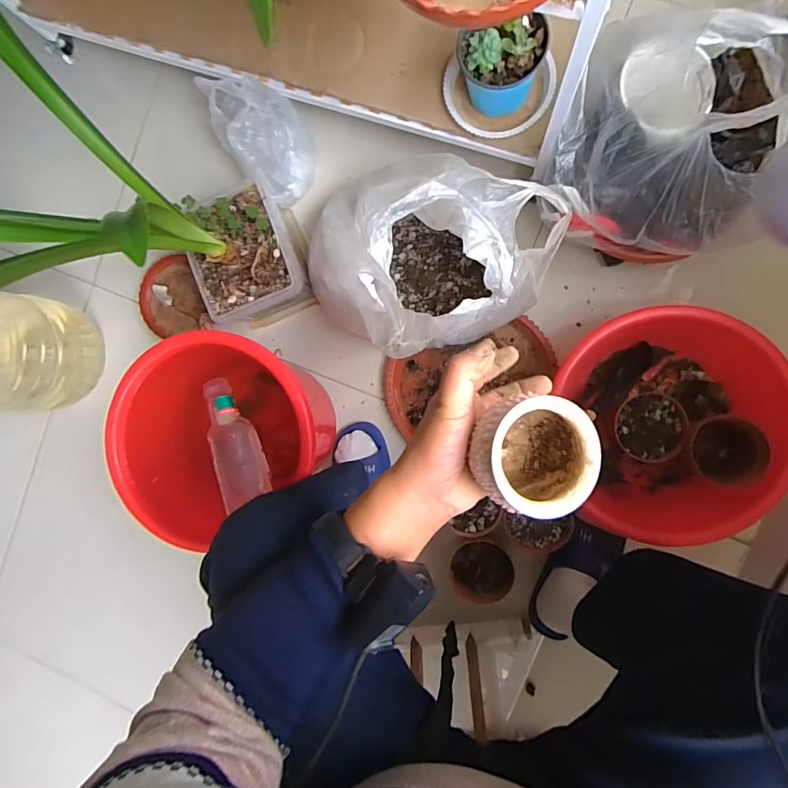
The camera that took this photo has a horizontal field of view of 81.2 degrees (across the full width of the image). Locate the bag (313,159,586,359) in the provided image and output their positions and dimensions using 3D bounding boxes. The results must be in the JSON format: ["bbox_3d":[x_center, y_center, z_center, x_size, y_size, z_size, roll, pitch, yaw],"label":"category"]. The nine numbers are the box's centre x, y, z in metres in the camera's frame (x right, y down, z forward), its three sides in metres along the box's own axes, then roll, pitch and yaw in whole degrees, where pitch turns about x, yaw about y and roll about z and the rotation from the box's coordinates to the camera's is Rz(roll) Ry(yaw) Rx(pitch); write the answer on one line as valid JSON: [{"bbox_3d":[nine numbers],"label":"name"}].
[{"bbox_3d":[0.039,-0.203,0.694,0.365,0.285,0.274,20,95,8],"label":"bag"}]

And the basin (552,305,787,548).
[{"bbox_3d":[0.432,0.069,0.762,0.317,0.136,0.339,0,93,9],"label":"basin"}]

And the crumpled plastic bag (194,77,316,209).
[{"bbox_3d":[-0.238,-0.466,0.821,0.140,0.120,0.204,-41,86,9],"label":"crumpled plastic bag"}]

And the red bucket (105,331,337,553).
[{"bbox_3d":[-0.245,0.046,0.761,0.277,0.291,0.265,0,93,9],"label":"red bucket"}]

